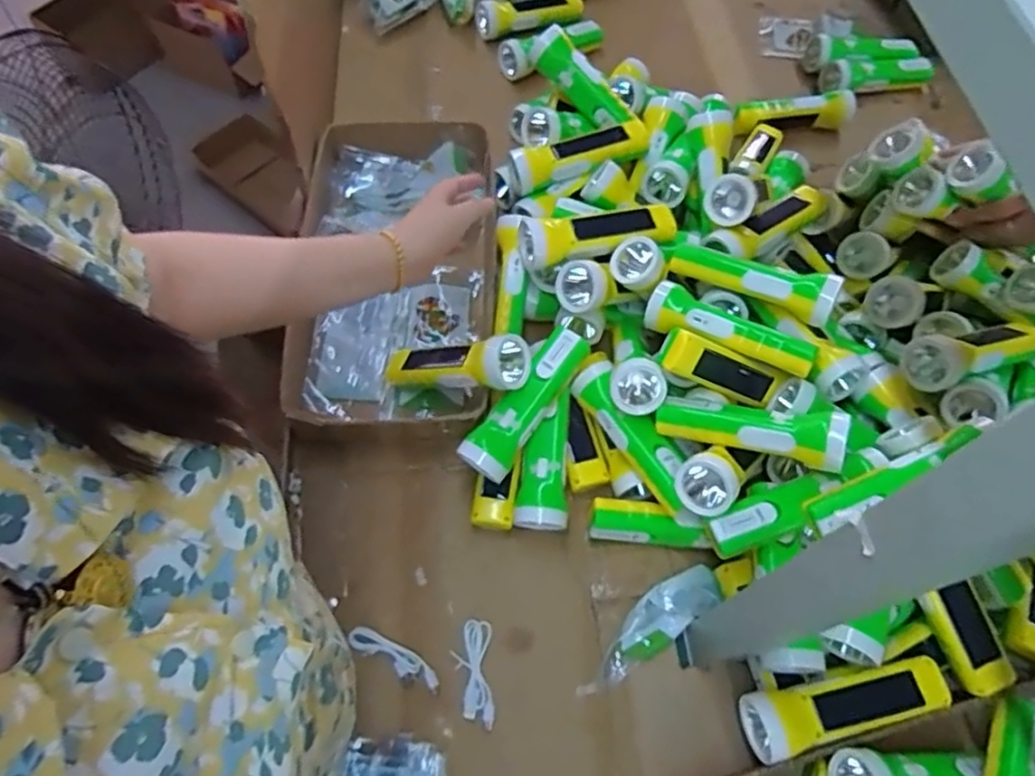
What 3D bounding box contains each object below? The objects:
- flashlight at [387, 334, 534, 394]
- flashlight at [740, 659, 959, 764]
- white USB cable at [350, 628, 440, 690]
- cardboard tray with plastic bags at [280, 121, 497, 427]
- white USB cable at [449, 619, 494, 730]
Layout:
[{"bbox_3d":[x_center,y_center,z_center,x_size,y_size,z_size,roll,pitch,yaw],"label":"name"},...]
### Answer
[{"bbox_3d":[-0.071,-0.023,0.709,0.183,0.048,0.052,0,55,35],"label":"flashlight"},{"bbox_3d":[0.281,0.273,0.580,0.175,0.039,0.052,-10,63,-9],"label":"flashlight"},{"bbox_3d":[-0.117,0.254,0.640,0.094,0.004,0.022,24,63,9],"label":"white USB cable"},{"bbox_3d":[-0.145,-0.148,0.808,0.223,0.107,0.426,2,67,-3],"label":"cardboard tray with plastic bags"},{"bbox_3d":[-0.042,0.267,0.634,0.036,0.008,0.092,-1,62,-4],"label":"white USB cable"}]

